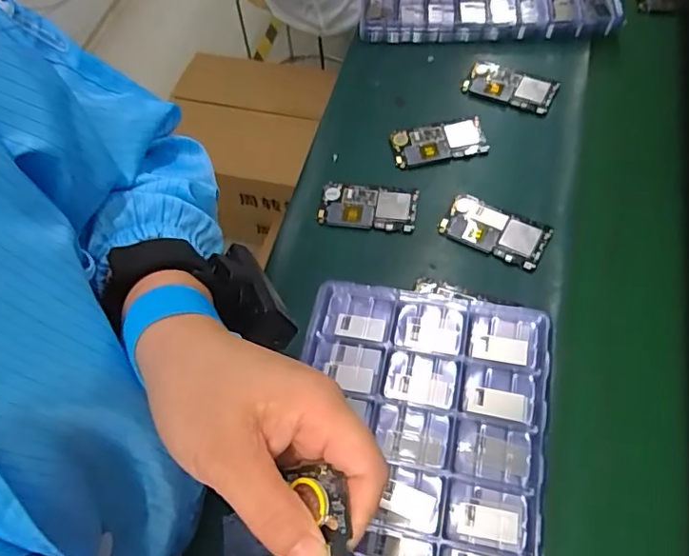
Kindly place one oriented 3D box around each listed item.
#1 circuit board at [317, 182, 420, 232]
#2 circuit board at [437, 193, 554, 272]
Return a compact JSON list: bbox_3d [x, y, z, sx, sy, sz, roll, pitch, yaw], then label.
[{"bbox_3d":[0.029,-0.091,0.679,0.122,0.011,0.060,10,64,7],"label":"circuit board"},{"bbox_3d":[0.181,-0.058,0.646,0.122,0.013,0.061,28,68,15],"label":"circuit board"}]

